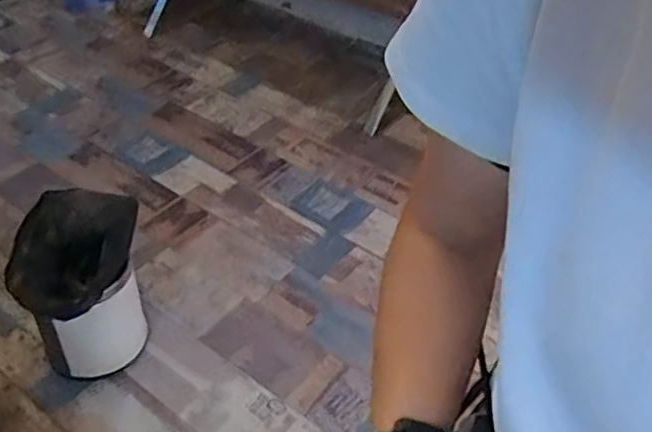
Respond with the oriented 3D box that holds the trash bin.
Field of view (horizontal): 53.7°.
[{"bbox_3d":[-0.538,0.181,1.450,0.225,0.356,0.349,-3,41,-8],"label":"trash bin"}]

